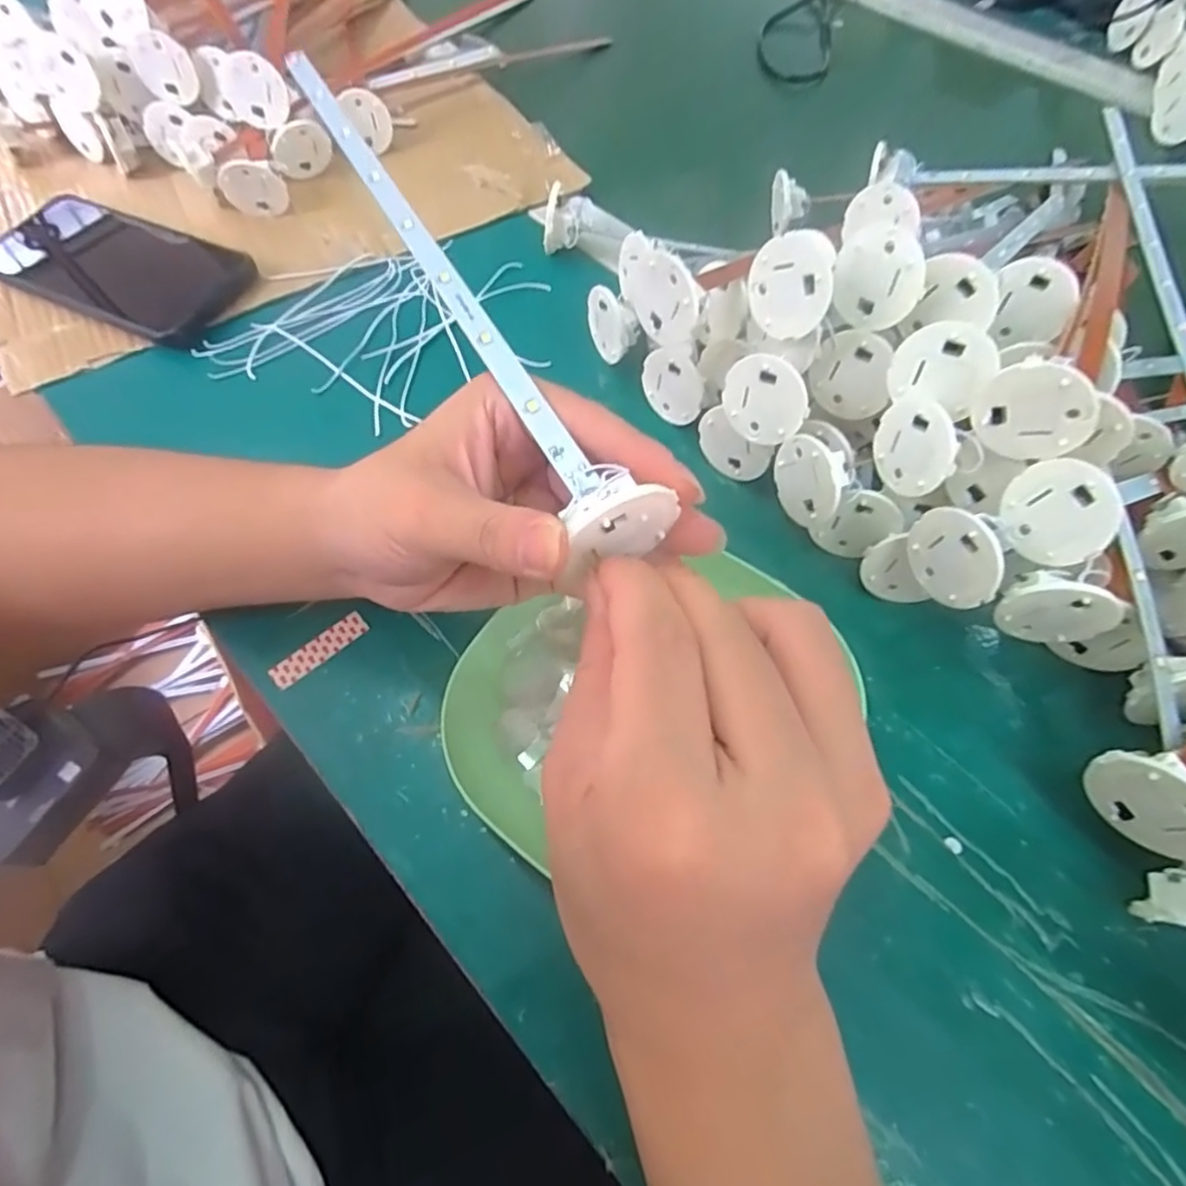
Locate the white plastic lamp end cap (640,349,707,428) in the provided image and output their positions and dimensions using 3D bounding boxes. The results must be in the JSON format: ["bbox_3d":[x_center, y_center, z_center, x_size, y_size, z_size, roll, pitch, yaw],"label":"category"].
[{"bbox_3d":[0.040,-0.104,0.335,0.036,0.034,0.010,36,66,18],"label":"white plastic lamp end cap"}]

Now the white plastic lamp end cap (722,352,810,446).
[{"bbox_3d":[0.074,-0.083,0.287,0.036,0.038,0.004,7,34,38],"label":"white plastic lamp end cap"}]

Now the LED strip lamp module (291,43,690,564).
[{"bbox_3d":[-0.053,-0.125,0.232,0.031,0.026,0.277,-24,66,-13],"label":"LED strip lamp module"}]

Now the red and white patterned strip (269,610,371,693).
[{"bbox_3d":[-0.121,0.025,0.293,0.045,0.005,0.011,-36,67,-18],"label":"red and white patterned strip"}]

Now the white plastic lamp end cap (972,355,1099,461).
[{"bbox_3d":[0.161,-0.066,0.242,0.037,0.037,0.007,32,65,17],"label":"white plastic lamp end cap"}]

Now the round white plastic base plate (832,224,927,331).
[{"bbox_3d":[0.116,-0.128,0.272,0.005,0.038,0.036,-32,65,-33],"label":"round white plastic base plate"}]

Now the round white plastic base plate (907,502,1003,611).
[{"bbox_3d":[0.136,-0.013,0.252,0.004,0.039,0.035,-20,22,-24],"label":"round white plastic base plate"}]

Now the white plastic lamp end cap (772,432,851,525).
[{"bbox_3d":[0.094,-0.048,0.284,0.013,0.037,0.035,-17,40,-21],"label":"white plastic lamp end cap"}]

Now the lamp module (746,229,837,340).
[{"bbox_3d":[0.079,-0.124,0.268,0.004,0.037,0.037,-27,26,-35],"label":"lamp module"}]

